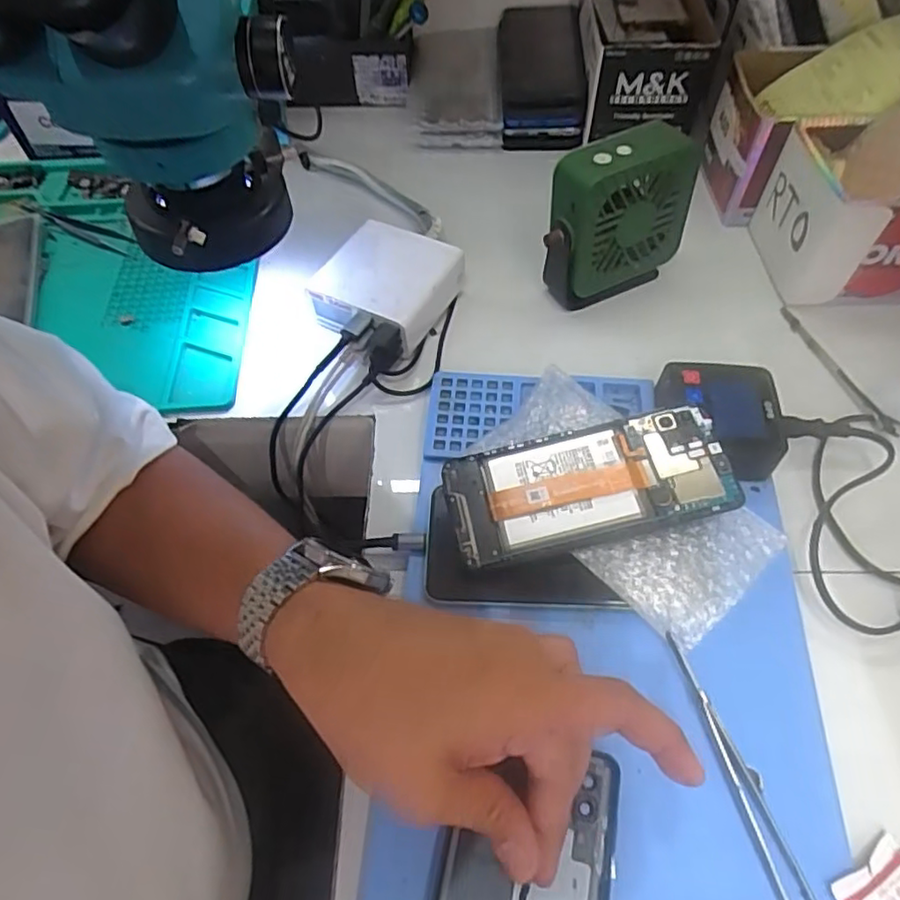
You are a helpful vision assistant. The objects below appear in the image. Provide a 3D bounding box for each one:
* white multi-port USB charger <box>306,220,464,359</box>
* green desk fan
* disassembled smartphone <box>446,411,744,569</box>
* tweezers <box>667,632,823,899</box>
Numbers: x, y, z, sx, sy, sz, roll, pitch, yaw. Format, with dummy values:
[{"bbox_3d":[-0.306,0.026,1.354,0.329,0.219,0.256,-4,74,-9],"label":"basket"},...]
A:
[{"bbox_3d":[-0.050,-0.122,0.466,0.090,0.040,0.095,29,62,18],"label":"white multi-port USB charger"},{"bbox_3d":[0.117,-0.163,0.449,0.100,0.113,0.042,-27,60,-15],"label":"green desk fan"},{"bbox_3d":[0.079,0.020,0.361,0.155,0.012,0.071,-14,58,2],"label":"disassembled smartphone"},{"bbox_3d":[0.144,0.162,0.293,0.018,0.008,0.152,-13,58,-7],"label":"tweezers"}]

